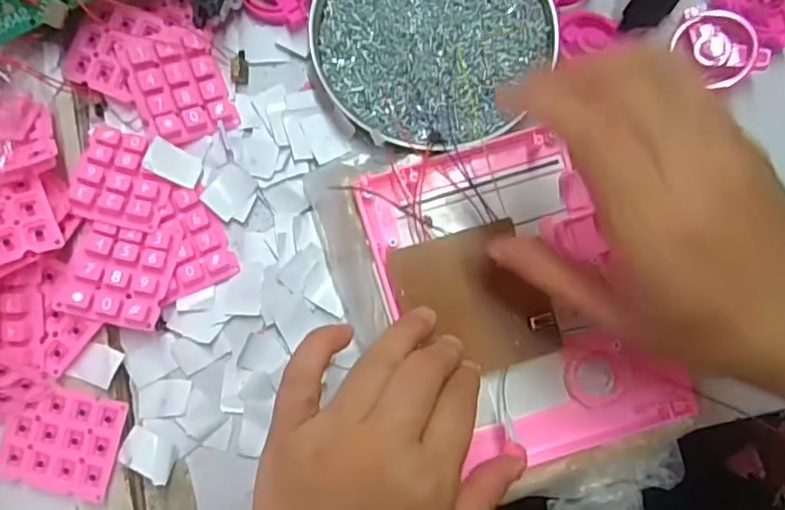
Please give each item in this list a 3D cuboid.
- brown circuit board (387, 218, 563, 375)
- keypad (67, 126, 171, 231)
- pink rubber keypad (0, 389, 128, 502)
[{"bbox_3d":[0.042,0.023,0.313,0.070,0.009,0.072,-18,90,6],"label":"brown circuit board"},{"bbox_3d":[-0.147,-0.043,0.336,0.046,0.008,0.057,9,61,-14],"label":"keypad"},{"bbox_3d":[-0.171,0.096,0.318,0.058,0.011,0.049,13,84,0],"label":"pink rubber keypad"}]

